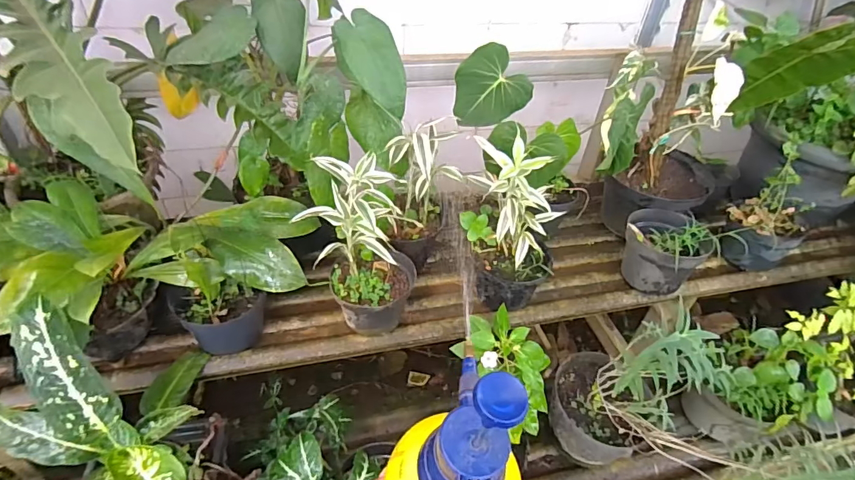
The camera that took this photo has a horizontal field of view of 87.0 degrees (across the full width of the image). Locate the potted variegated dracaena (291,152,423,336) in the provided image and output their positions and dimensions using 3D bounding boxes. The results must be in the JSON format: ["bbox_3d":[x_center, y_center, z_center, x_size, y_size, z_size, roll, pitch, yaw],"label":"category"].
[{"bbox_3d":[-0.126,0.015,0.891,0.181,0.359,0.162,22,45,19],"label":"potted variegated dracaena"}]

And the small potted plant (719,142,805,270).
[{"bbox_3d":[0.875,-0.065,1.141,0.178,0.244,0.164,-24,49,-28],"label":"small potted plant"}]

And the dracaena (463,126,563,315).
[{"bbox_3d":[0.176,-0.020,0.958,0.202,0.398,0.157,18,43,15],"label":"dracaena"}]

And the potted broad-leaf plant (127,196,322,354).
[{"bbox_3d":[-0.385,0.055,0.909,0.321,0.249,0.214,-9,43,-14],"label":"potted broad-leaf plant"}]

